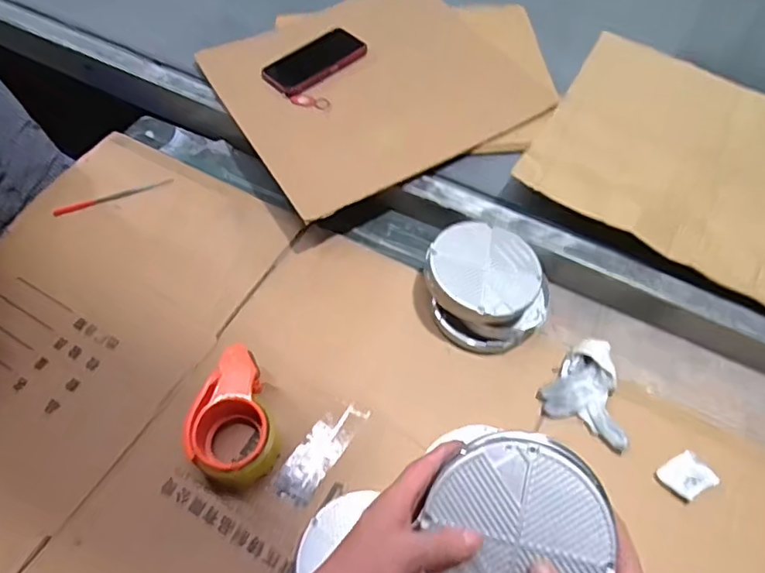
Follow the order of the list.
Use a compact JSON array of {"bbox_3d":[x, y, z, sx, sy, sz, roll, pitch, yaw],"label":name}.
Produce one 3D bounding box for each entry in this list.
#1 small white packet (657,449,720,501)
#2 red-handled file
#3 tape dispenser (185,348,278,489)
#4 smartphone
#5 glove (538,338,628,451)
[{"bbox_3d":[0.346,0.216,0.638,0.052,0.010,0.044,-25,62,-16],"label":"small white packet"},{"bbox_3d":[-0.409,-0.138,0.854,0.175,0.010,0.016,-16,60,-11],"label":"red-handled file"},{"bbox_3d":[-0.172,0.148,0.632,0.094,0.057,0.142,-15,60,-11],"label":"tape dispenser"},{"bbox_3d":[-0.110,-0.367,0.905,0.171,0.009,0.077,-35,65,-21],"label":"smartphone"},{"bbox_3d":[0.259,0.123,0.685,0.103,0.024,0.111,25,61,14],"label":"glove"}]

